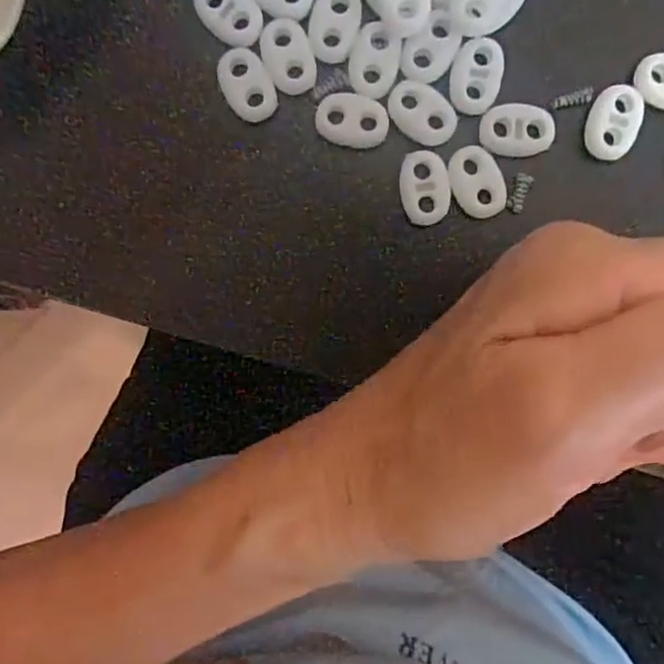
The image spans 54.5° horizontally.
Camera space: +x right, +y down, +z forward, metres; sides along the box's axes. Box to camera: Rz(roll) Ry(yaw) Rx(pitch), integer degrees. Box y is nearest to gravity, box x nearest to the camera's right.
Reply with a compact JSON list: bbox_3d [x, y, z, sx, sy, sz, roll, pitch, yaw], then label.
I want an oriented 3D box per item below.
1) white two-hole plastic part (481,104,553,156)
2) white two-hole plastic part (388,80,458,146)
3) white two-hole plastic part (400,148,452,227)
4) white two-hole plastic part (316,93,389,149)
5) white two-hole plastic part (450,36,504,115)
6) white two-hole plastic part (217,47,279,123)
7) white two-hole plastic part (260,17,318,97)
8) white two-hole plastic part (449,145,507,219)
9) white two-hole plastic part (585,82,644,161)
[{"bbox_3d":[0.057,-0.062,0.198,0.022,0.004,0.016,0,93,2],"label":"white two-hole plastic part"},{"bbox_3d":[0.028,-0.068,0.198,0.022,0.004,0.016,36,94,0],"label":"white two-hole plastic part"},{"bbox_3d":[0.029,-0.045,0.199,0.015,0.004,0.022,-6,93,2],"label":"white two-hole plastic part"},{"bbox_3d":[0.006,-0.065,0.199,0.022,0.004,0.015,14,93,1],"label":"white two-hole plastic part"},{"bbox_3d":[0.044,-0.078,0.197,0.015,0.004,0.022,10,93,1],"label":"white two-hole plastic part"},{"bbox_3d":[-0.026,-0.076,0.198,0.014,0.005,0.022,-29,92,3],"label":"white two-hole plastic part"},{"bbox_3d":[-0.013,-0.085,0.197,0.014,0.004,0.023,-23,92,3],"label":"white two-hole plastic part"},{"bbox_3d":[0.045,-0.046,0.199,0.015,0.004,0.022,-27,92,3],"label":"white two-hole plastic part"},{"bbox_3d":[0.087,-0.065,0.198,0.015,0.004,0.023,19,93,1],"label":"white two-hole plastic part"}]

